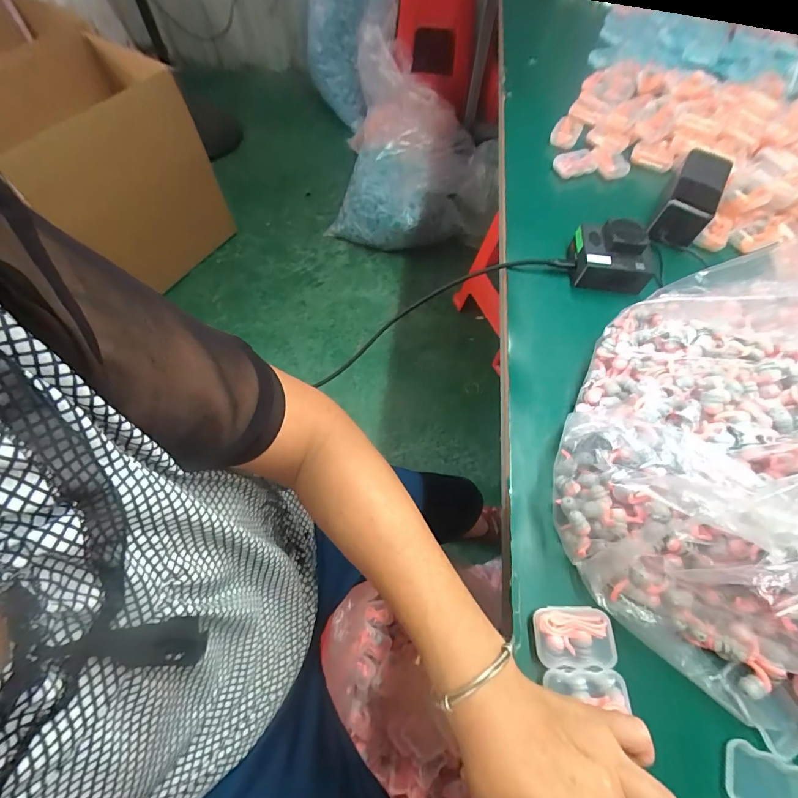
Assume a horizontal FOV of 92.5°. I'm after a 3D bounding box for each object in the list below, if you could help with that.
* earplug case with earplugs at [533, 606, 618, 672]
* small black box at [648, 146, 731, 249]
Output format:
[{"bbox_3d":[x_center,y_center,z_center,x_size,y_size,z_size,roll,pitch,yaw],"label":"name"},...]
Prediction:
[{"bbox_3d":[0.125,0.172,0.275,0.055,0.018,0.038,2,63,-2],"label":"earplug case with earplugs"},{"bbox_3d":[0.348,-0.238,0.452,0.050,0.047,0.128,30,66,11],"label":"small black box"}]

